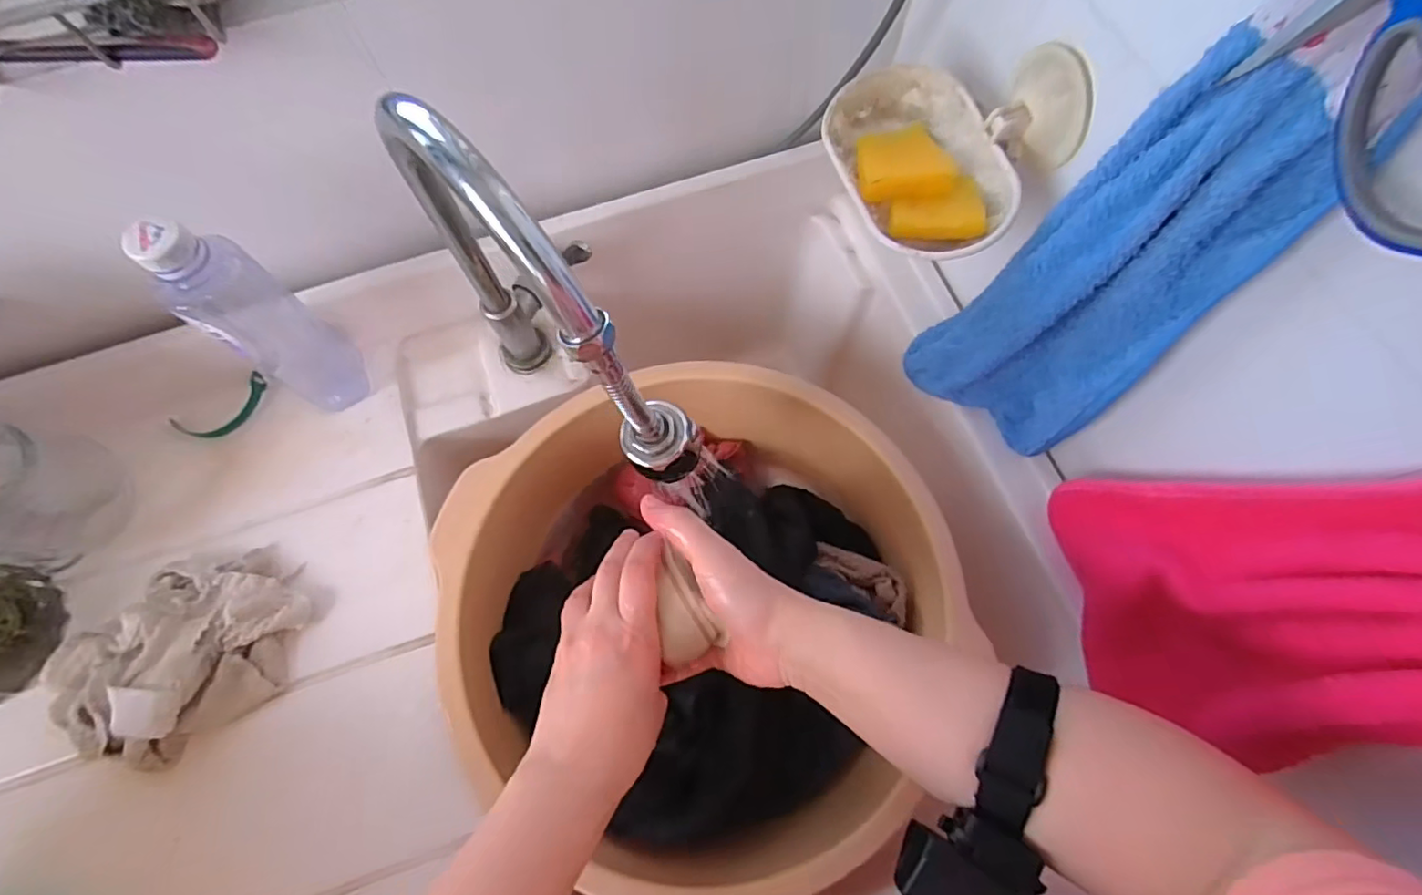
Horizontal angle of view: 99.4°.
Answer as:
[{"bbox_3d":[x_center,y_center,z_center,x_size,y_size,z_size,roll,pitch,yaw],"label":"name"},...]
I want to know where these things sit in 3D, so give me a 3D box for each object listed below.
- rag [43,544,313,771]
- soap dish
[{"bbox_3d":[-0.370,0.140,0.420,0.161,0.047,0.124,-33,73,-11],"label":"rag"},{"bbox_3d":[0.144,-0.187,0.360,0.131,0.056,0.135,-20,71,-7],"label":"soap dish"}]

